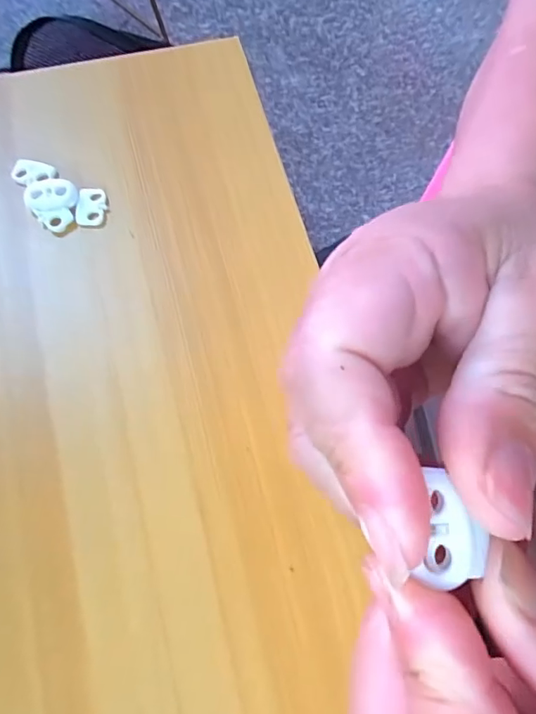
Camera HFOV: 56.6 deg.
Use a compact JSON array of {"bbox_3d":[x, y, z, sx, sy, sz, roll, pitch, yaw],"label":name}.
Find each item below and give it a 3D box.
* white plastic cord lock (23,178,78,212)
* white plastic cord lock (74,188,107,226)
[{"bbox_3d":[-0.096,-0.071,0.220,0.022,0.005,0.014,-12,72,-6],"label":"white plastic cord lock"},{"bbox_3d":[-0.079,-0.068,0.221,0.013,0.004,0.019,6,71,0],"label":"white plastic cord lock"}]

